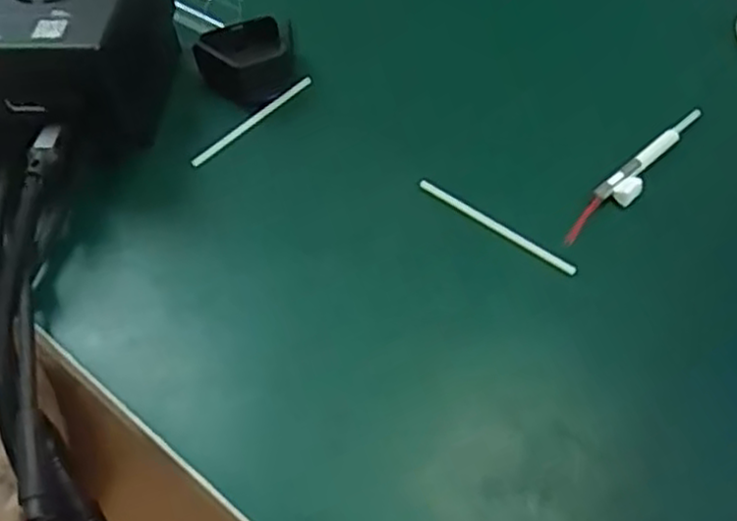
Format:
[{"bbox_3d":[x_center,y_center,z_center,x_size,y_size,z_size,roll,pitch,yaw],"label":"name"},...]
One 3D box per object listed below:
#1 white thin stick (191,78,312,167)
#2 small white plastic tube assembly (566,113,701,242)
[{"bbox_3d":[-0.043,-0.053,0.280,0.004,0.004,0.060,34,60,25],"label":"white thin stick"},{"bbox_3d":[0.092,-0.030,0.253,0.080,0.006,0.011,-37,59,-24],"label":"small white plastic tube assembly"}]

